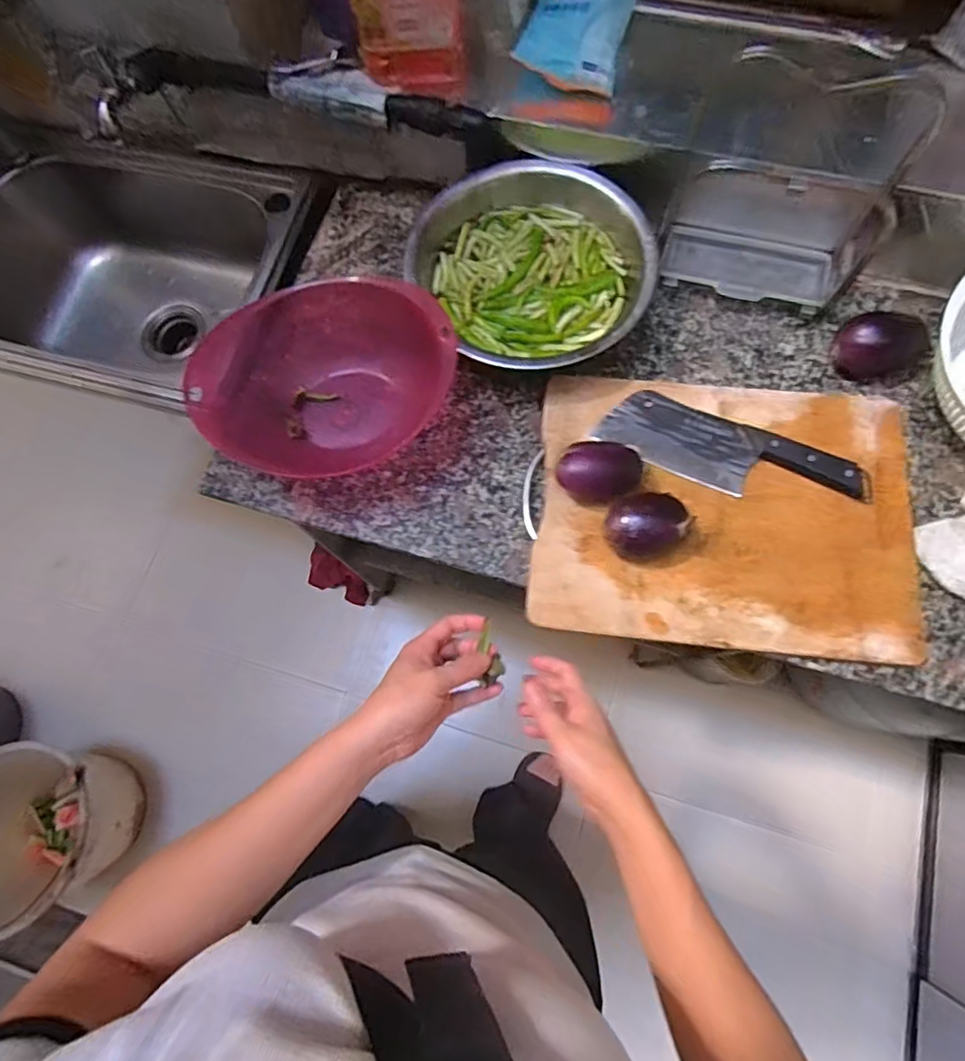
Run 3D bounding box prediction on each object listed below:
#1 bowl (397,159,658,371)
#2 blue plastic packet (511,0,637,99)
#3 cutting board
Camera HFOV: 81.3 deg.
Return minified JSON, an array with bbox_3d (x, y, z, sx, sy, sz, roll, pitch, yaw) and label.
[{"bbox_3d":[0.059,-0.307,0.672,0.265,0.068,0.285,-39,76,-9],"label":"bowl"},{"bbox_3d":[0.107,-0.571,0.623,0.113,0.029,0.146,19,99,12],"label":"blue plastic packet"},{"bbox_3d":[0.262,-0.025,0.606,0.393,0.030,0.293,6,74,4],"label":"cutting board"}]

